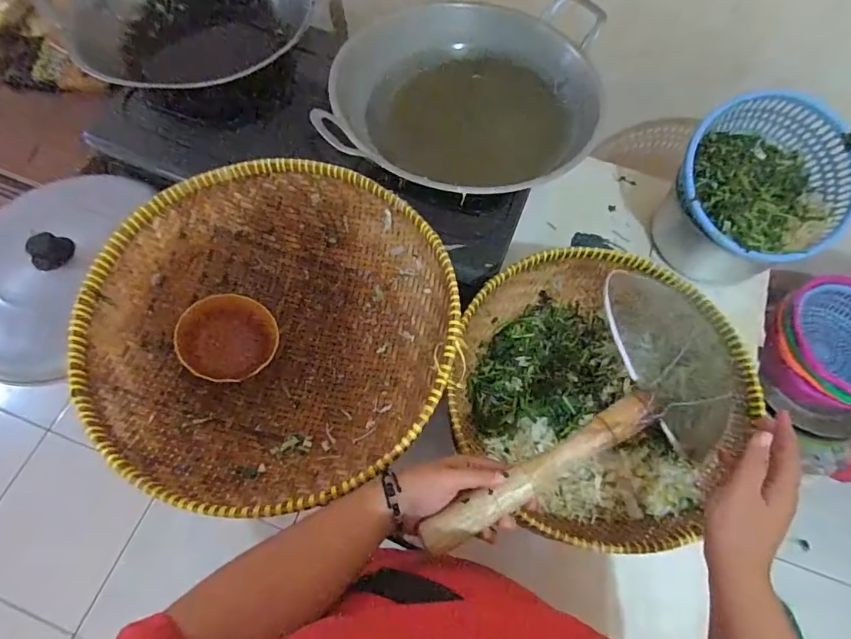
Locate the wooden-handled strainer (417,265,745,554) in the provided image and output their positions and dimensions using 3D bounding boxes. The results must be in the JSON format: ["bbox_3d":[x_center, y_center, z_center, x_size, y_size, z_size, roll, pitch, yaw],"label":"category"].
[{"bbox_3d":[0.189,0.092,0.474,0.440,0.100,0.202,-27,67,-33],"label":"wooden-handled strainer"}]

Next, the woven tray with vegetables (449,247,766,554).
[{"bbox_3d":[0.210,0.081,0.567,0.346,0.079,0.340,36,70,14],"label":"woven tray with vegetables"}]

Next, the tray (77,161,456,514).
[{"bbox_3d":[-0.187,0.009,0.596,0.432,0.130,0.435,5,66,2],"label":"tray"}]

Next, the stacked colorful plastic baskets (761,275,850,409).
[{"bbox_3d":[0.939,0.047,1.050,0.315,0.151,0.320,0,66,-1],"label":"stacked colorful plastic baskets"}]

